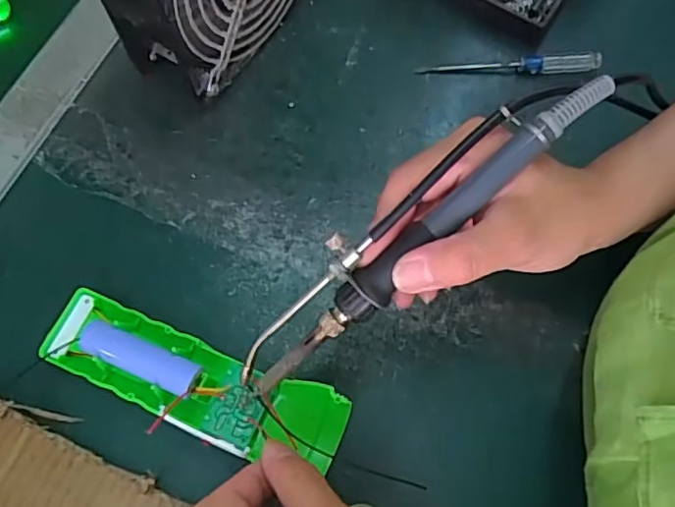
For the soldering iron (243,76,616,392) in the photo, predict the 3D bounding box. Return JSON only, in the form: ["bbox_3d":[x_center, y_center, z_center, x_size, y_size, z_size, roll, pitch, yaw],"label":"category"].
[{"bbox_3d":[0.032,-0.009,0.262,0.202,0.029,0.030,-42,72,8],"label":"soldering iron"}]

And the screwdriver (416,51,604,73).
[{"bbox_3d":[0.114,-0.127,0.390,0.119,0.011,0.010,1,69,1],"label":"screwdriver"}]

